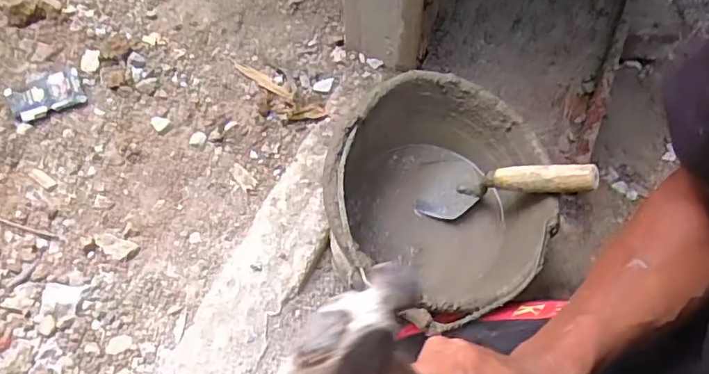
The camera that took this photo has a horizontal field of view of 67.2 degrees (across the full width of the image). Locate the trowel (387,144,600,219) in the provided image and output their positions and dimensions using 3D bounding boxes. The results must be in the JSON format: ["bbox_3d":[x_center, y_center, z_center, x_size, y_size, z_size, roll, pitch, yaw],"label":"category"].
[{"bbox_3d":[0.160,-0.016,0.674,0.261,0.076,0.101,1,49,45],"label":"trowel"}]

